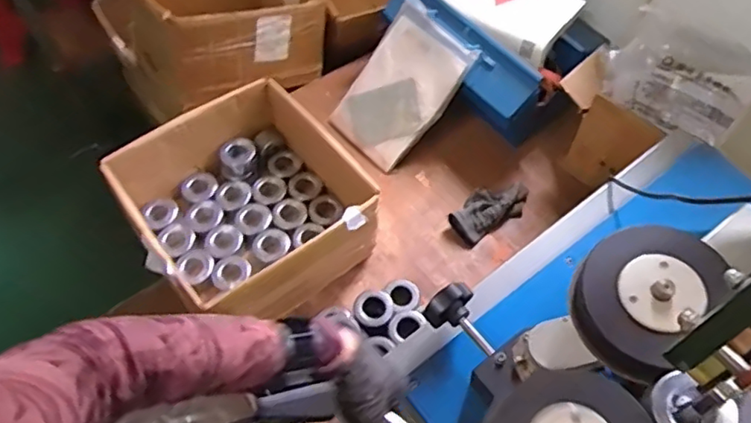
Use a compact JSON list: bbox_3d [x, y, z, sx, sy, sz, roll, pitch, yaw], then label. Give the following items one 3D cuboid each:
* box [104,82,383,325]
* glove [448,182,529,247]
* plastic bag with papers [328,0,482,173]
[{"bbox_3d":[-0.198,-0.009,0.969,0.346,0.175,0.324,-33,64,-20],"label":"box"},{"bbox_3d":[0.206,-0.008,1.062,0.152,0.044,0.082,-30,63,-19],"label":"glove"},{"bbox_3d":[0.044,-0.235,1.106,0.184,0.033,0.275,46,108,19],"label":"plastic bag with papers"}]

